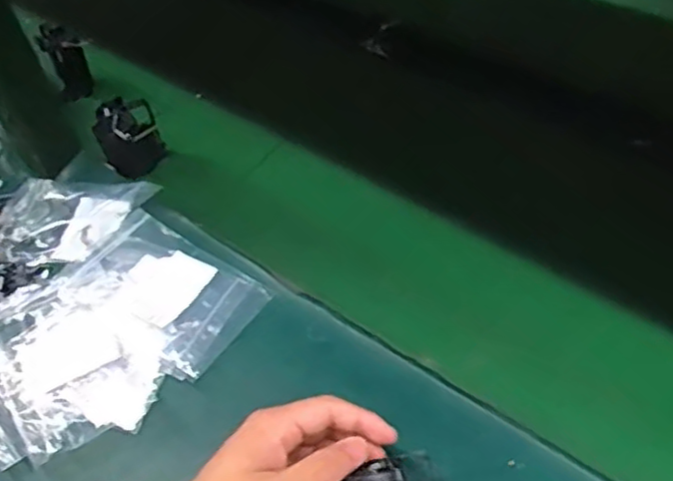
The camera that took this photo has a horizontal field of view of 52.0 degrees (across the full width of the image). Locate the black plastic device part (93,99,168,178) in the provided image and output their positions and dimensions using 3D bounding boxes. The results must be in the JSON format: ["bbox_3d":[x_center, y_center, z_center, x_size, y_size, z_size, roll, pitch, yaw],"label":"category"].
[{"bbox_3d":[-0.197,-0.094,0.660,0.050,0.078,0.035,9,52,15],"label":"black plastic device part"}]

